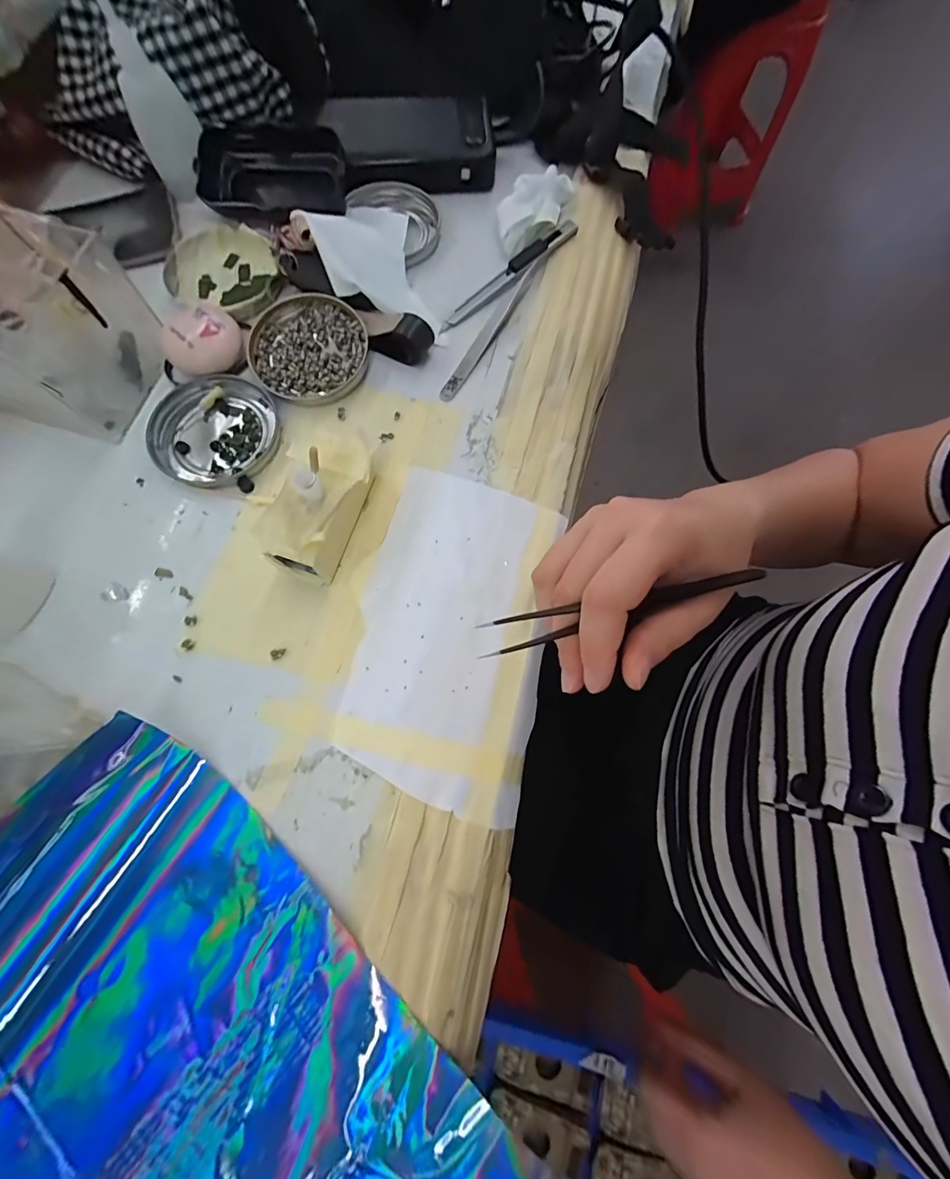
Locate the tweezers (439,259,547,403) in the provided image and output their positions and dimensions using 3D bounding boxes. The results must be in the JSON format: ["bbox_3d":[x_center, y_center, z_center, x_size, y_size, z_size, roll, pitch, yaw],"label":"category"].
[{"bbox_3d":[0.013,-0.191,0.299,0.011,0.004,0.140,29,76,6],"label":"tweezers"}]

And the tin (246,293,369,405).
[{"bbox_3d":[-0.114,-0.164,0.283,0.077,0.014,0.076,1,75,-2],"label":"tin"}]

